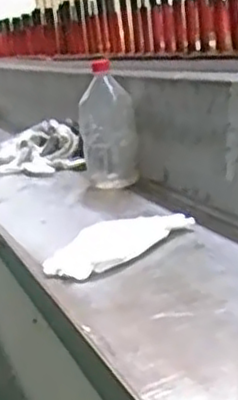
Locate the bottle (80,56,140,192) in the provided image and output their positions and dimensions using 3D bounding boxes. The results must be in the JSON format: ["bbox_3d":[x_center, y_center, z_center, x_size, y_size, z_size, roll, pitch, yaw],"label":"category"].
[{"bbox_3d":[-0.020,-0.118,1.178,0.085,0.195,0.070,-7,13,-7],"label":"bottle"}]

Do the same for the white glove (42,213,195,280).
[{"bbox_3d":[-0.002,0.048,0.845,0.083,0.023,0.202,5,17,38],"label":"white glove"}]

